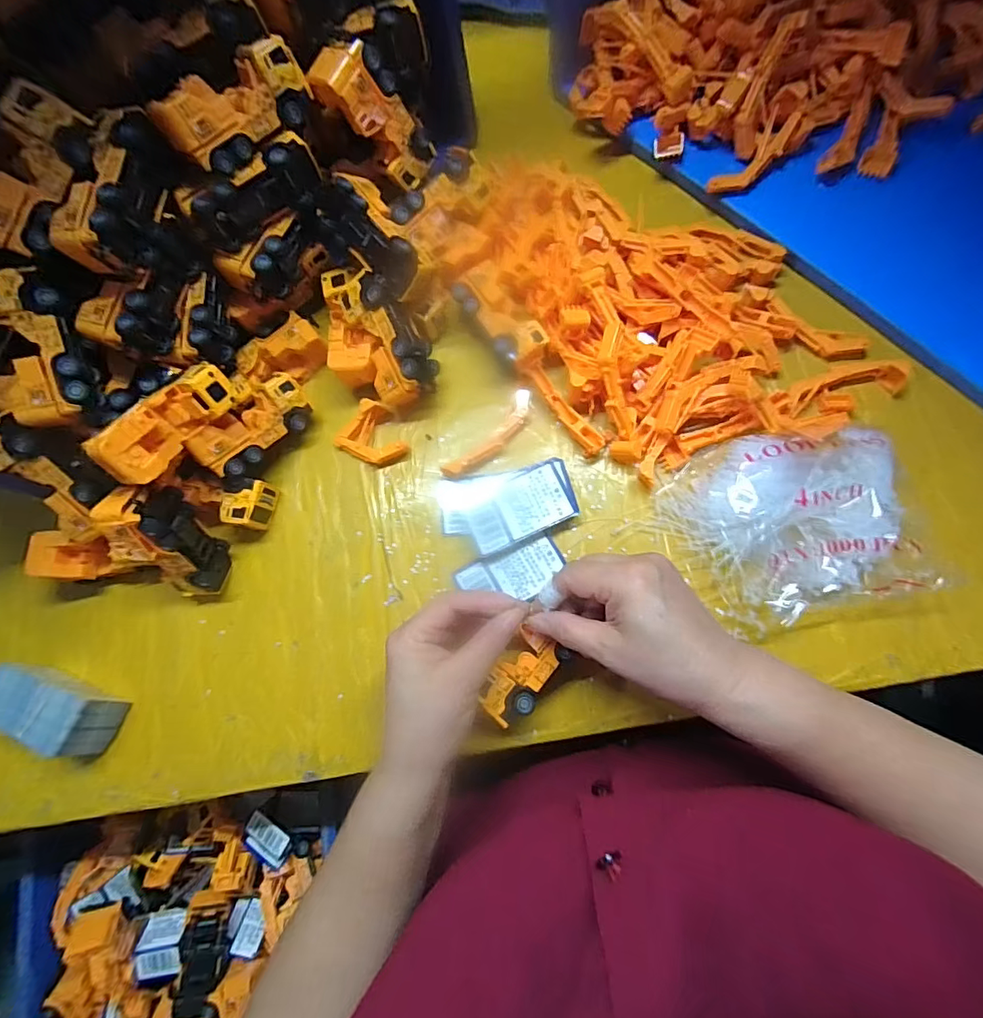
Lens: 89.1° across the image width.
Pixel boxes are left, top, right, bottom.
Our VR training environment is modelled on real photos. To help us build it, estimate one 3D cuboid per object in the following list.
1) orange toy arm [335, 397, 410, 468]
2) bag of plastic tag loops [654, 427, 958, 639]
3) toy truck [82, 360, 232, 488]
[{"bbox_3d":[-0.098,-0.059,0.417,0.051,0.019,0.050,-1,78,6],"label":"orange toy arm"},{"bbox_3d":[0.217,0.007,0.351,0.167,0.045,0.136,-18,77,2],"label":"bag of plastic tag loops"},{"bbox_3d":[-0.221,-0.057,0.342,0.032,0.037,0.098,22,52,8],"label":"toy truck"}]

